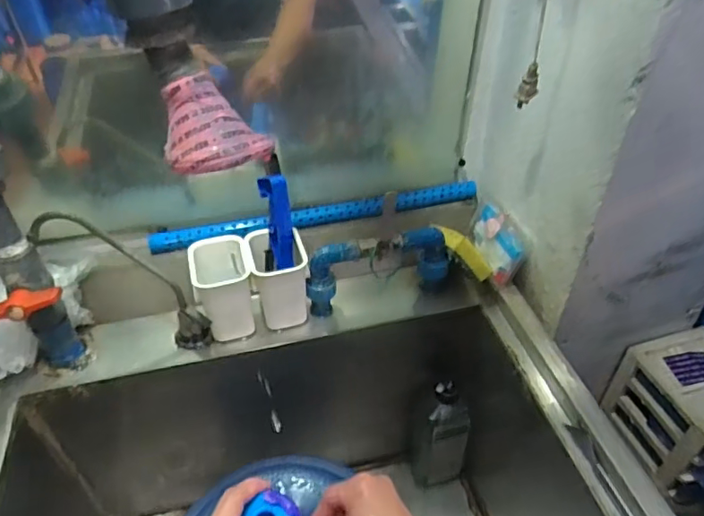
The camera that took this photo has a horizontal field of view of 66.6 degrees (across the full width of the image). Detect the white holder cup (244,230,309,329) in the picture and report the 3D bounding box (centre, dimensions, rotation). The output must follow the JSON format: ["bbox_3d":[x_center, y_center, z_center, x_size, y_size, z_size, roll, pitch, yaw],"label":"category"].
[{"bbox_3d":[-0.098,0.028,0.724,0.072,0.115,0.075,-11,42,-10],"label":"white holder cup"}]

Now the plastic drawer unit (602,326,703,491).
[{"bbox_3d":[0.480,0.214,0.768,0.135,0.136,0.167,-15,43,-15],"label":"plastic drawer unit"}]

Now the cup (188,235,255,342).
[{"bbox_3d":[-0.166,0.040,0.699,0.073,0.111,0.080,-12,43,-11],"label":"cup"}]

